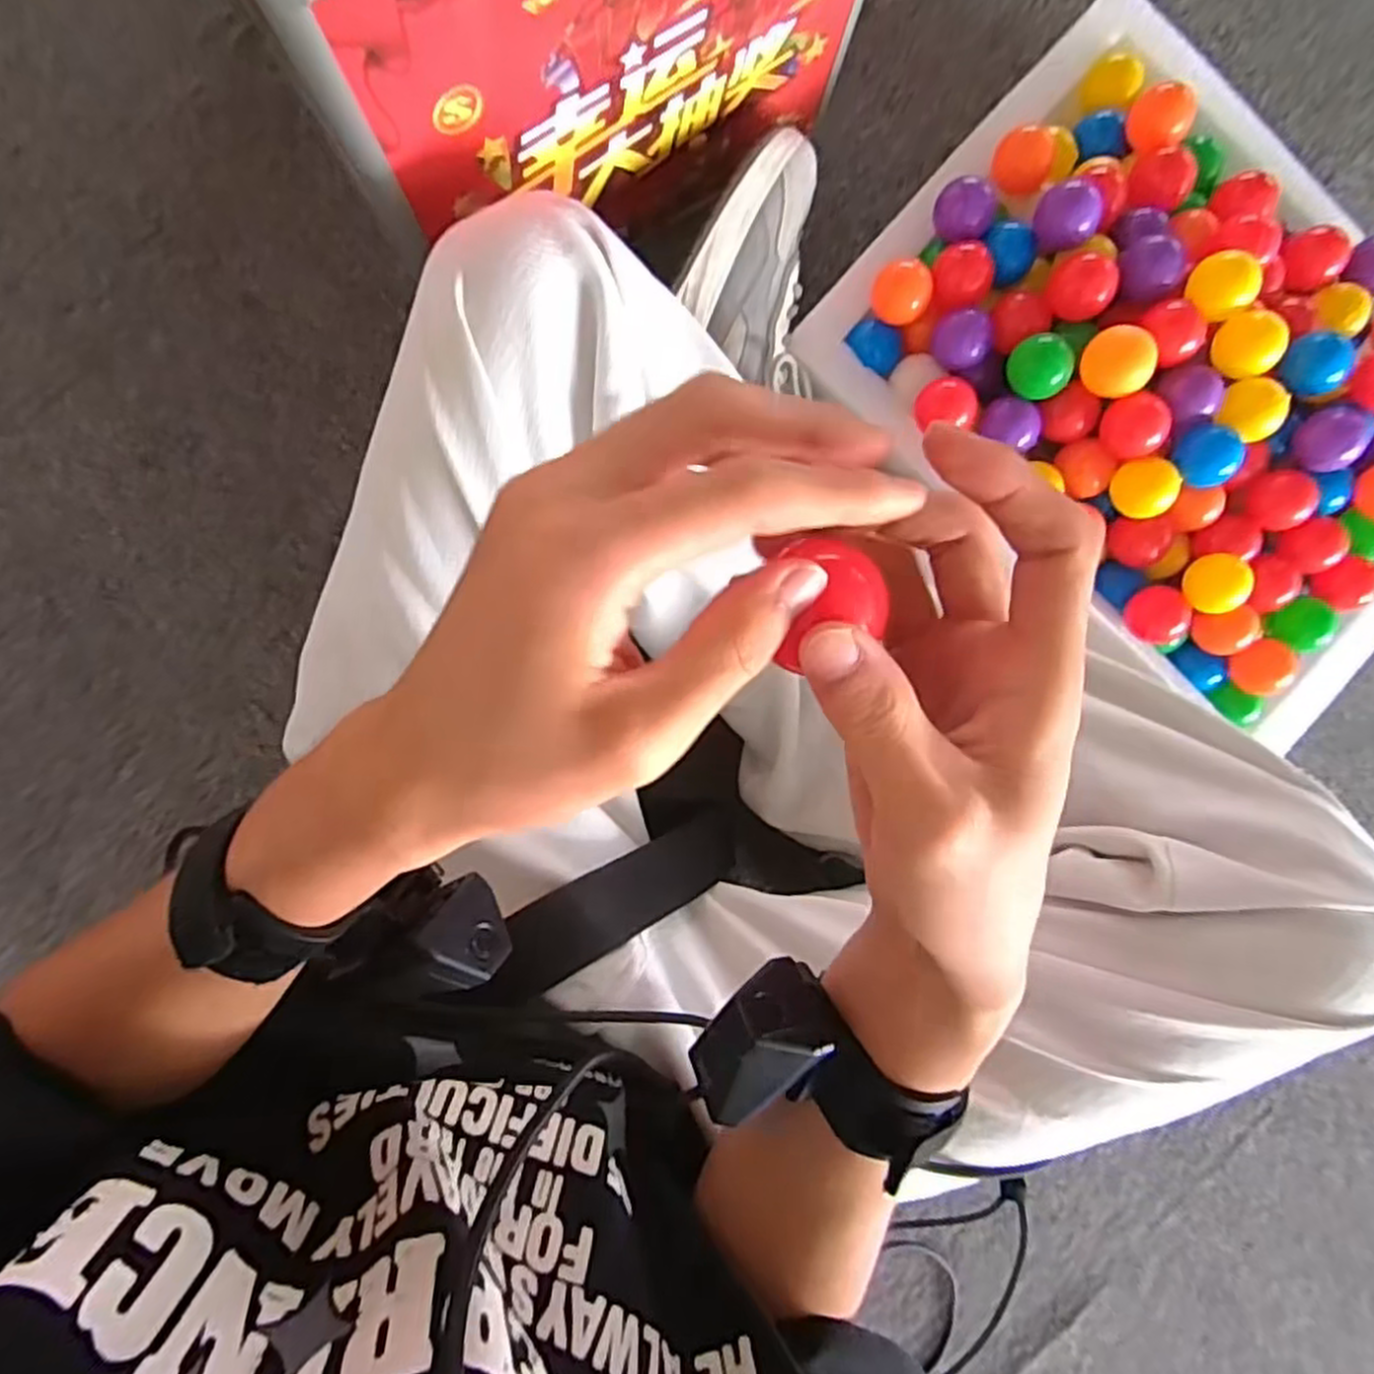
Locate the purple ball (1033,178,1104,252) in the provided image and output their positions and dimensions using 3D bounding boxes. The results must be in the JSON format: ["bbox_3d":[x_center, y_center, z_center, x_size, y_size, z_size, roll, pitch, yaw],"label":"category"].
[{"bbox_3d":[0.229,-0.285,0.467,0.035,0.034,0.035,0,92,-4],"label":"purple ball"}]

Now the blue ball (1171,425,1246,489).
[{"bbox_3d":[0.320,-0.142,0.476,0.031,0.031,0.036,-17,93,-3],"label":"blue ball"}]

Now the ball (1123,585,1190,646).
[{"bbox_3d":[0.307,-0.047,0.509,0.033,0.031,0.037,-4,92,-4],"label":"ball"}]

